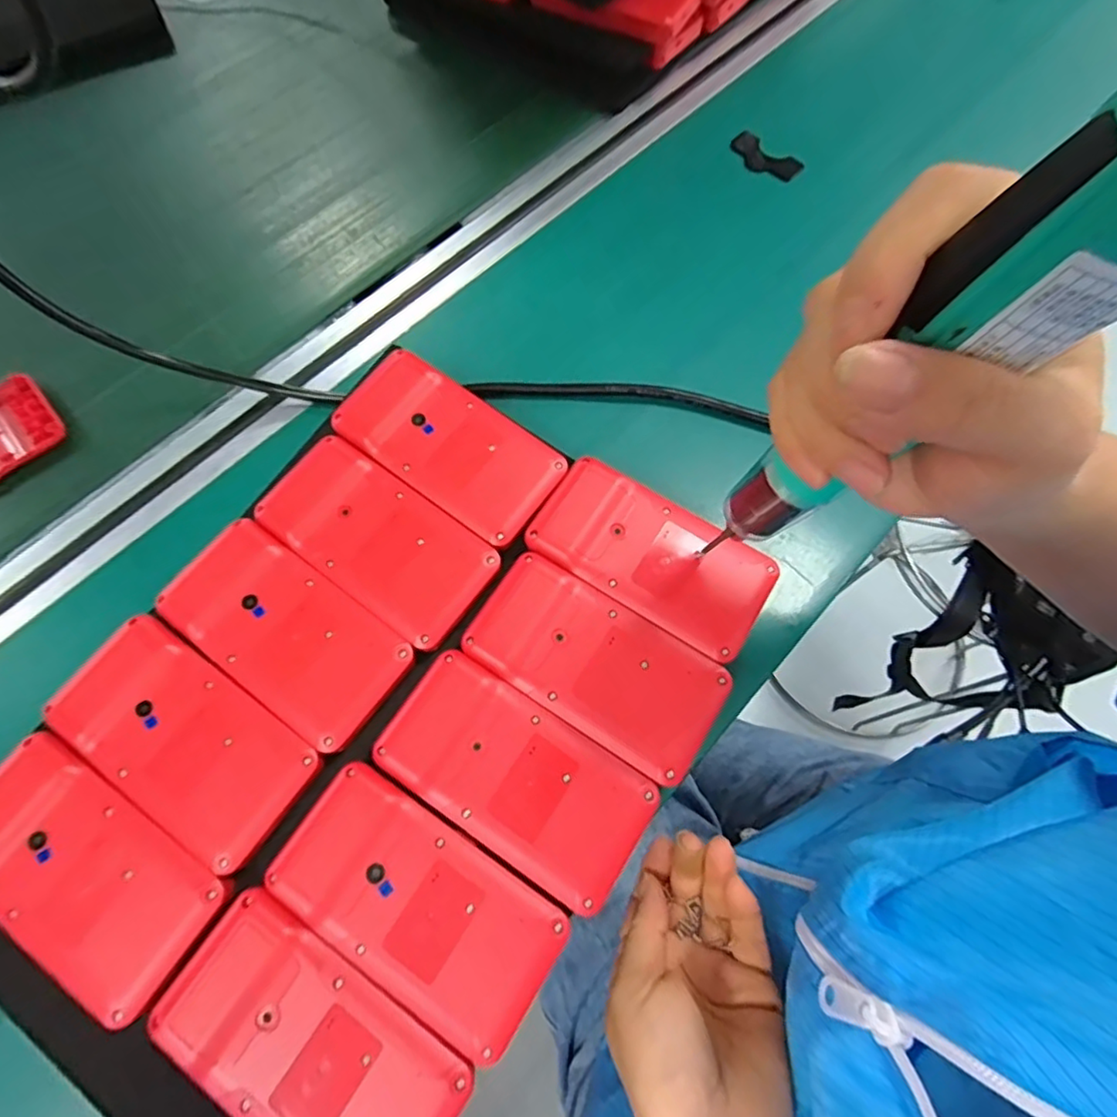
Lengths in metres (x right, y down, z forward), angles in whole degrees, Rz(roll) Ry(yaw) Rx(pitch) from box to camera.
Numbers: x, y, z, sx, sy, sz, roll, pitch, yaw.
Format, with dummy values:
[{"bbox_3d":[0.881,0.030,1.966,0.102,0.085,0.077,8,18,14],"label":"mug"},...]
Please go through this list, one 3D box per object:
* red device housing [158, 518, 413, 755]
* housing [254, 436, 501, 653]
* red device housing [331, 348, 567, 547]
[{"bbox_3d":[-0.133,0.034,0.295,0.116,0.013,0.060,35,73,13],"label":"red device housing"},{"bbox_3d":[-0.093,-0.012,0.311,0.118,0.013,0.061,34,73,13],"label":"housing"},{"bbox_3d":[-0.058,-0.062,0.326,0.116,0.019,0.061,35,73,13],"label":"red device housing"}]

